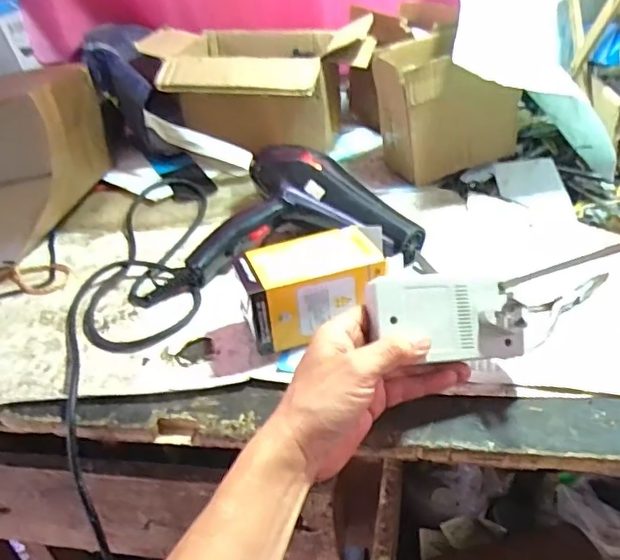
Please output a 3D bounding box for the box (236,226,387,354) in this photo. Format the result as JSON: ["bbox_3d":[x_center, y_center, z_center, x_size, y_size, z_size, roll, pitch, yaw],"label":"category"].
[{"bbox_3d":[0.008,0.007,0.513,0.143,0.072,0.084,-12,36,-10],"label":"box"}]

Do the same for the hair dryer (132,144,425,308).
[{"bbox_3d":[-0.037,-0.079,0.629,0.293,0.083,0.194,-6,35,-2],"label":"hair dryer"}]

